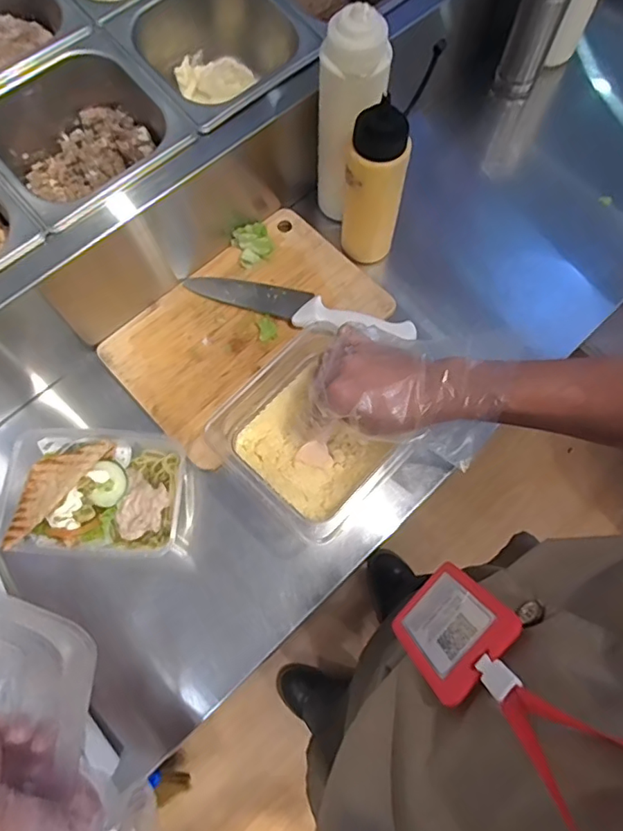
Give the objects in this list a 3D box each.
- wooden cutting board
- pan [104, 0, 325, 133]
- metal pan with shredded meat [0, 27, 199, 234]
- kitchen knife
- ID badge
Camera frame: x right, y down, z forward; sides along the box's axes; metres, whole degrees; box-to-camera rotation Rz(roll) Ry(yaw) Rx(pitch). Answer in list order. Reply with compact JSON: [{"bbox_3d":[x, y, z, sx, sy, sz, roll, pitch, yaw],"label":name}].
[{"bbox_3d":[-0.074,-0.106,0.600,0.295,0.014,0.194,-42,76,-13],"label":"wooden cutting board"},{"bbox_3d":[-0.103,-0.388,0.573,0.183,0.103,0.171,-33,74,-11],"label":"pan"},{"bbox_3d":[-0.234,-0.275,0.532,0.174,0.086,0.162,-41,76,-13],"label":"metal pan with shredded meat"},{"bbox_3d":[-0.017,-0.127,0.597,0.272,0.029,0.044,20,72,6],"label":"kitchen knife"},{"bbox_3d":[0.094,0.144,0.361,0.005,0.115,0.069,44,86,-9],"label":"ID badge"}]

